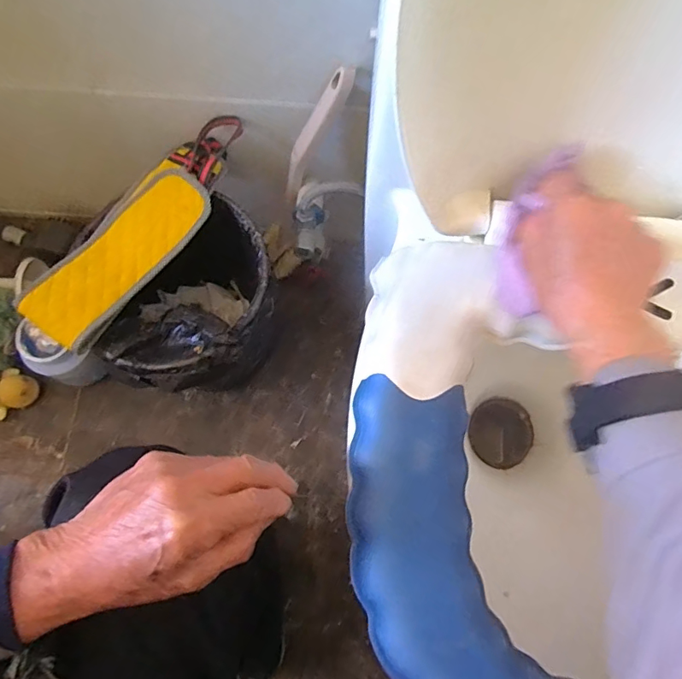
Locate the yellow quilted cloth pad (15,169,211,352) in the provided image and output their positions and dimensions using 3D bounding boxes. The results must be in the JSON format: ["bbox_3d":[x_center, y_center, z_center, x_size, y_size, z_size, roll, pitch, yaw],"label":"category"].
[{"bbox_3d":[-0.266,-0.108,0.589,0.099,0.034,0.247,33,75,9],"label":"yellow quilted cloth pad"}]

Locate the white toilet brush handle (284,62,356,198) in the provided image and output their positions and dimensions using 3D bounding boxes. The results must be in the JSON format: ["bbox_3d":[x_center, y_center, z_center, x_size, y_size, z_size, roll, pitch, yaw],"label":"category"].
[{"bbox_3d":[-0.038,-0.250,0.617,0.025,0.214,0.024,-12,71,-31],"label":"white toilet brush handle"}]

